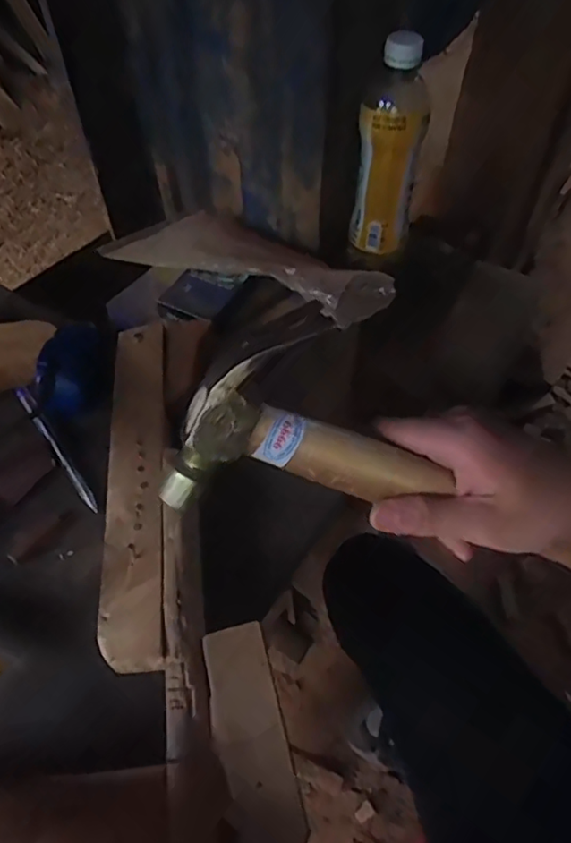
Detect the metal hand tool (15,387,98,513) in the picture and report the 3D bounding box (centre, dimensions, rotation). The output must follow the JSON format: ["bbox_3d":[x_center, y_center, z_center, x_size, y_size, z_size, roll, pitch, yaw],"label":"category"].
[{"bbox_3d":[-0.184,0.019,0.469,0.010,0.007,0.138,-30,59,-21],"label":"metal hand tool"}]

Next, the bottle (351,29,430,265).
[{"bbox_3d":[0.093,-0.238,0.540,0.058,0.186,0.051,7,54,4],"label":"bottle"}]

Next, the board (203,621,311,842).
[{"bbox_3d":[-0.019,0.175,0.327,0.037,0.013,0.117,-12,54,-10],"label":"board"}]

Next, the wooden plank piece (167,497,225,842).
[{"bbox_3d":[-0.056,0.143,0.345,0.025,0.017,0.200,-6,54,-5],"label":"wooden plank piece"}]

